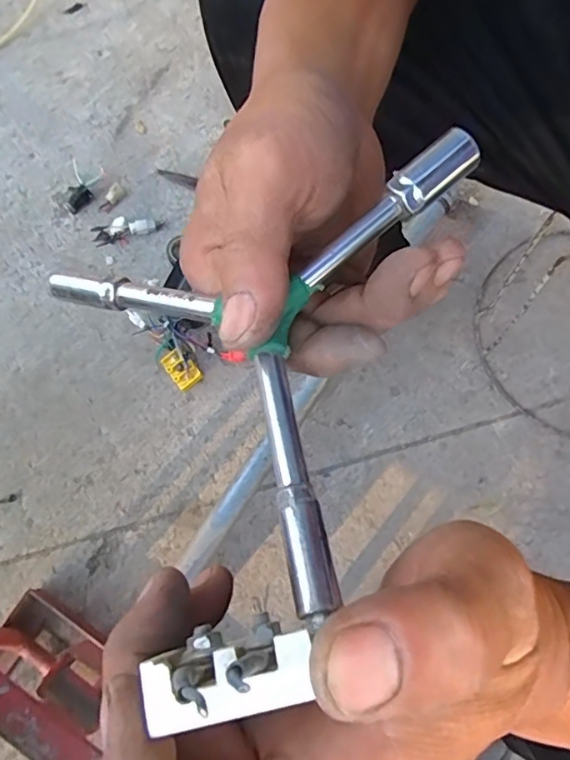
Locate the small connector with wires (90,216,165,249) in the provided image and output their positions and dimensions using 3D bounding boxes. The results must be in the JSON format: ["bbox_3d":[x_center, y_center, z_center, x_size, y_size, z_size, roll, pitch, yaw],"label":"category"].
[{"bbox_3d":[-0.240,-0.232,0.823,0.104,0.021,0.041,-21,74,-6],"label":"small connector with wires"}]

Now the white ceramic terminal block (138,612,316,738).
[{"bbox_3d":[-0.012,0.066,0.125,0.036,0.020,0.015,-16,73,-4],"label":"white ceramic terminal block"}]

